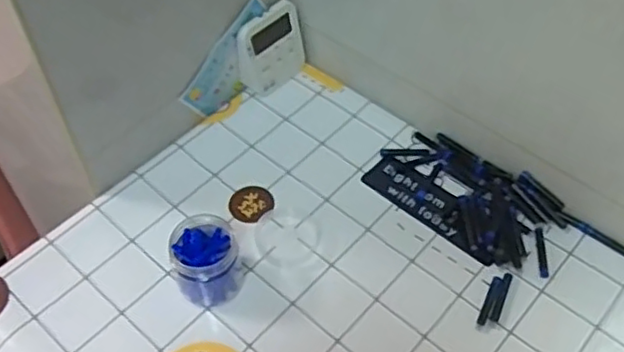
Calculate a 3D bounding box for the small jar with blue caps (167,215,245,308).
[{"bbox_3d":[-0.083,0.065,0.515,0.055,0.054,0.054,1,52,-1],"label":"small jar with blue caps"}]

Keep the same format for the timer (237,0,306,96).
[{"bbox_3d":[-0.041,-0.129,0.659,0.076,0.078,0.017,-39,46,-26],"label":"timer"}]

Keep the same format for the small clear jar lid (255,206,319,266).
[{"bbox_3d":[-0.021,0.050,0.568,0.055,0.004,0.055,1,52,-1],"label":"small clear jar lid"}]

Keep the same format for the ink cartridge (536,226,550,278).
[{"bbox_3d":[0.195,0.064,0.555,0.008,0.004,0.048,5,52,2],"label":"ink cartridge"}]

